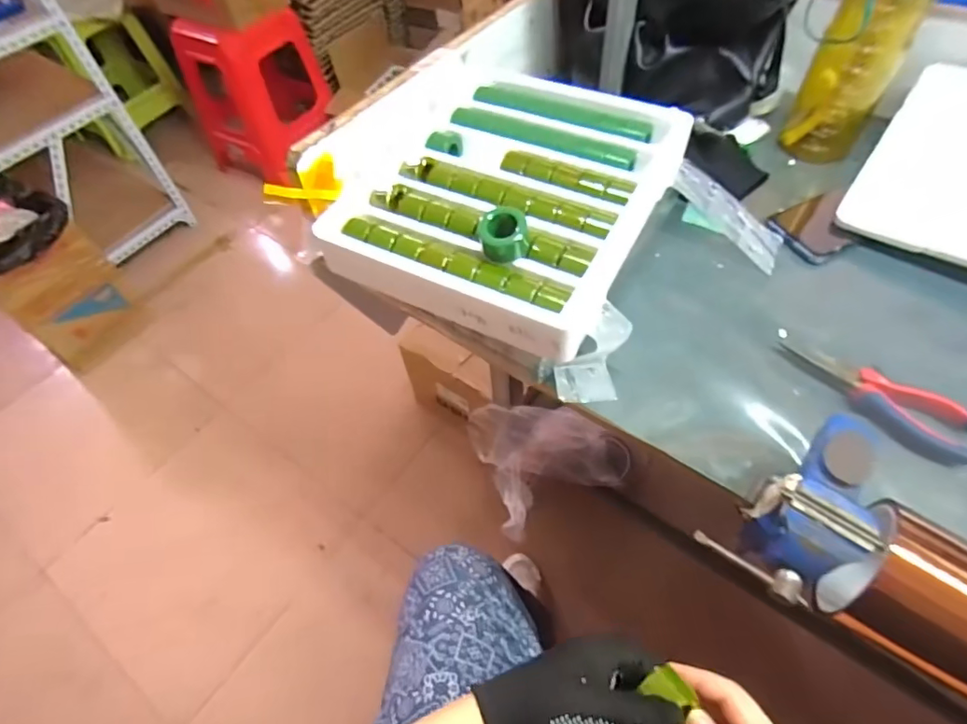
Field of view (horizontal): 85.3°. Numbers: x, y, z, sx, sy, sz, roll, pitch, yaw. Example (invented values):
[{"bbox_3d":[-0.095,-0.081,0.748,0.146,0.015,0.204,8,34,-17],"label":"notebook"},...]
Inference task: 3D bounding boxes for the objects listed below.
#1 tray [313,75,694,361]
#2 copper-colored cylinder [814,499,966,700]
[{"bbox_3d":[0.026,-0.170,0.528,0.270,0.065,0.332,22,60,18],"label":"tray"},{"bbox_3d":[0.278,0.155,0.328,0.105,0.065,0.082,35,65,24],"label":"copper-colored cylinder"}]

